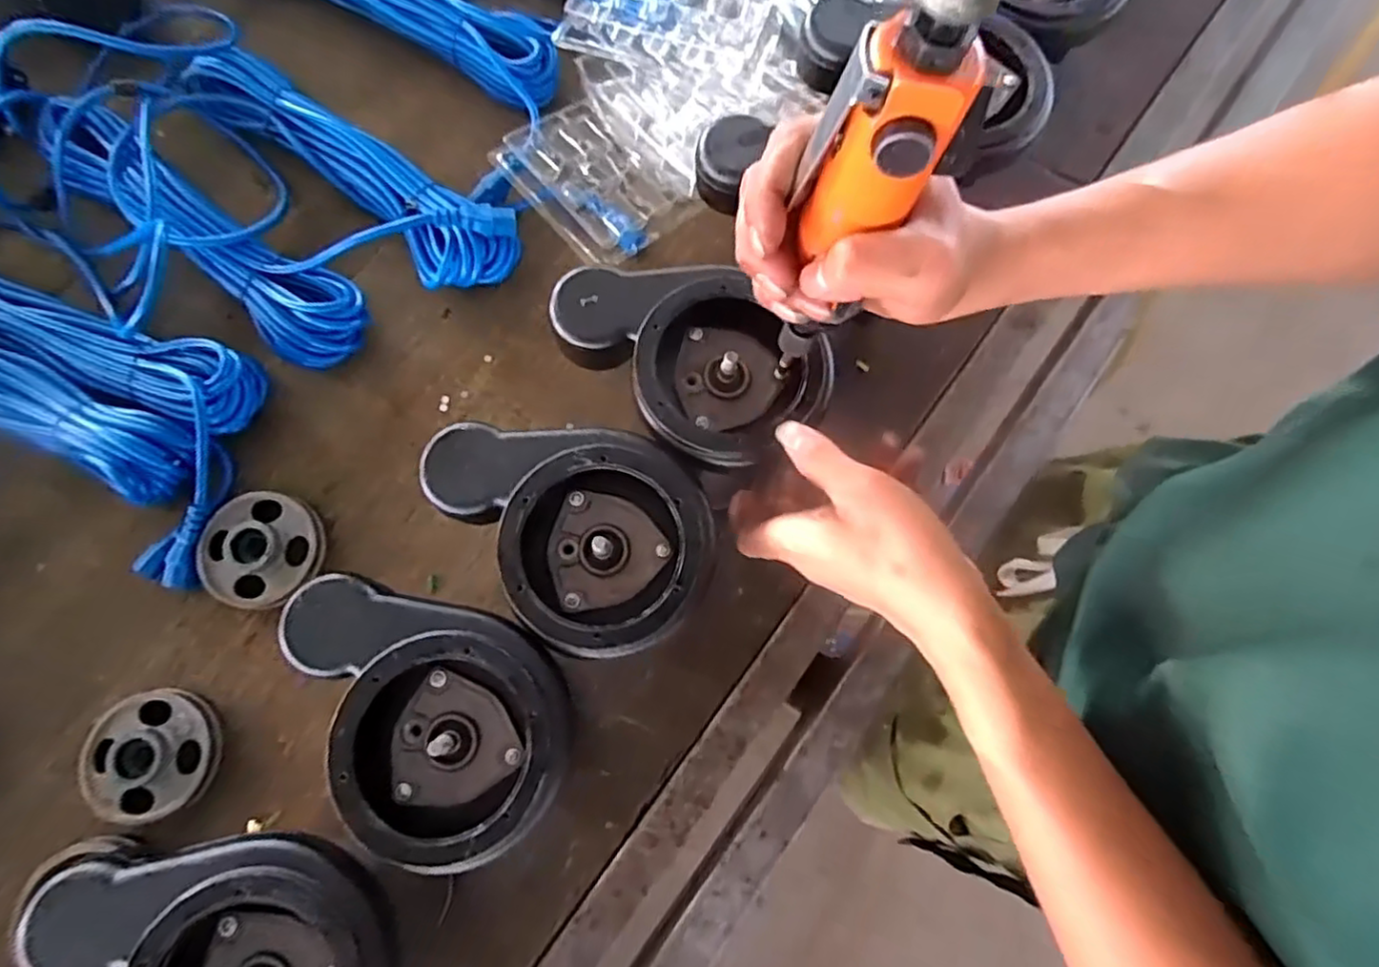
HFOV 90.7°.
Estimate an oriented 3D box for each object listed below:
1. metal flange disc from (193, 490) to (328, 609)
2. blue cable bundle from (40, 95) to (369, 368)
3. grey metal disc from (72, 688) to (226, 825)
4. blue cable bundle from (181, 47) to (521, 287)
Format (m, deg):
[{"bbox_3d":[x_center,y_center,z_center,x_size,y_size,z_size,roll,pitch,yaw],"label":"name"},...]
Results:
[{"bbox_3d":[-0.328,0.051,0.527,0.088,0.032,0.087,0,78,-1],"label":"metal flange disc"},{"bbox_3d":[-0.418,-0.217,0.585,0.348,0.043,0.093,34,80,6],"label":"blue cable bundle"},{"bbox_3d":[-0.391,0.197,0.490,0.099,0.026,0.086,-23,79,-6],"label":"grey metal disc"},{"bbox_3d":[-0.297,-0.277,0.595,0.334,0.058,0.094,33,79,6],"label":"blue cable bundle"}]

